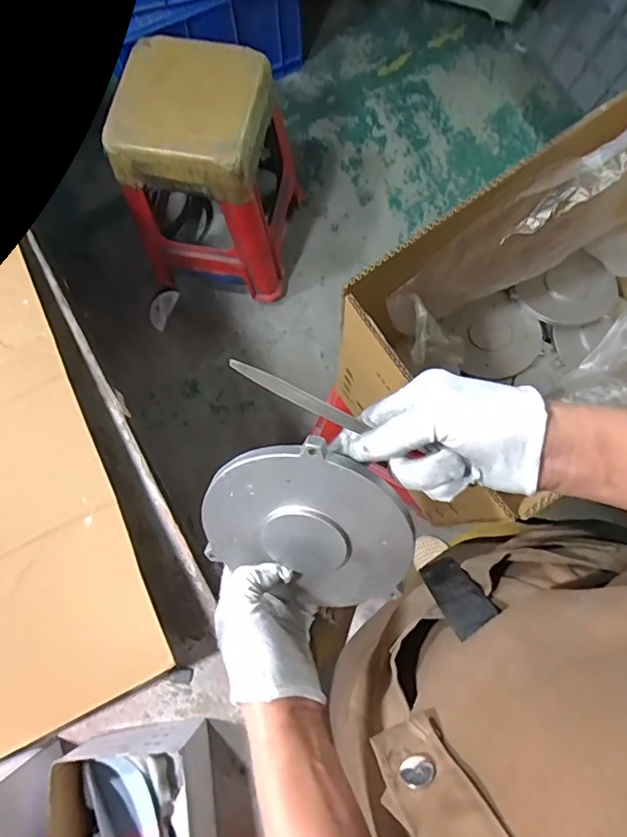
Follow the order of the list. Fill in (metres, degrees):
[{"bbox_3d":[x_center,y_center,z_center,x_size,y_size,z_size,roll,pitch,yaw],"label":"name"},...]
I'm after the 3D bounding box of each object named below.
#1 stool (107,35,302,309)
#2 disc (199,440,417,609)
[{"bbox_3d":[-0.233,-0.568,1.284,0.326,0.459,0.354,8,77,3],"label":"stool"},{"bbox_3d":[-0.002,0.073,0.351,0.138,0.131,0.009,21,37,-2],"label":"disc"}]

